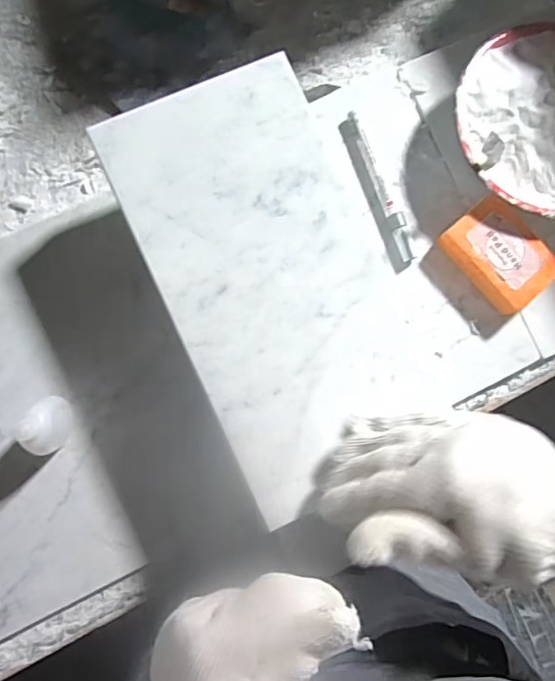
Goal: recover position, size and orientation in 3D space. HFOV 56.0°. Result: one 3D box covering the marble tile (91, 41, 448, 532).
[{"bbox_3d":[-0.003,-0.045,0.366,0.153,0.010,0.287,-25,87,-6],"label":"marble tile"}]

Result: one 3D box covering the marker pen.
[{"bbox_3d":[0.094,-0.139,0.468,0.015,0.008,0.142,-21,86,-6],"label":"marker pen"}]

